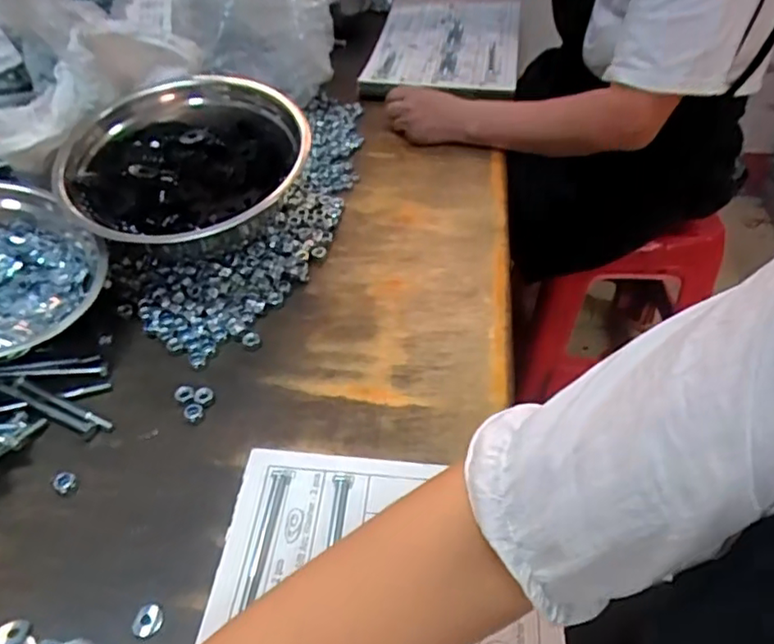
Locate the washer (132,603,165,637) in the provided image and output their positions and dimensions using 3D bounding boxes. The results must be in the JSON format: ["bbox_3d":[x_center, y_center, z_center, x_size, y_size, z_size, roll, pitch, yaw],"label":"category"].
[{"bbox_3d":[-0.164,0.205,0.429,0.020,0.005,0.021,-8,45,-7],"label":"washer"}]

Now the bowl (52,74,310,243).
[{"bbox_3d":[-0.202,-0.164,0.634,0.244,0.080,0.227,0,45,0],"label":"bowl"}]

